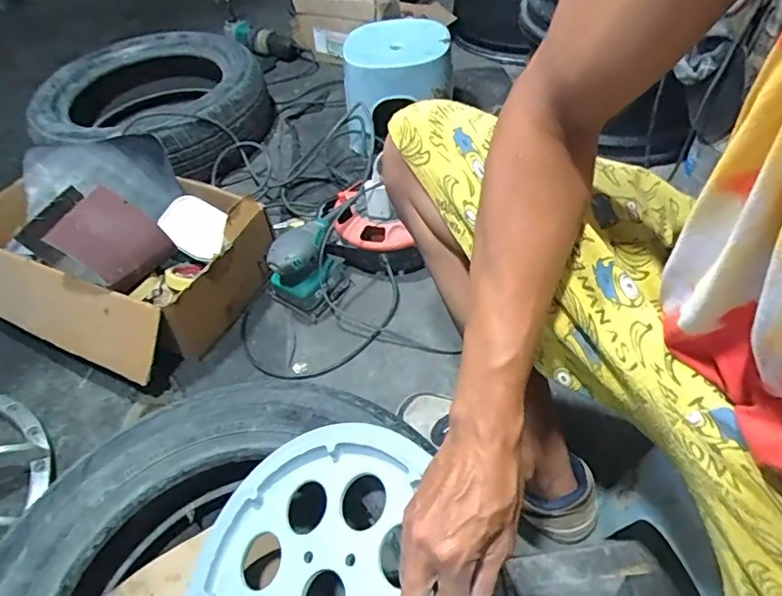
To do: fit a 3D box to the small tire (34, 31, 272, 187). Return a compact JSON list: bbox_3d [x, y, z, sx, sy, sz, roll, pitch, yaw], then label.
[{"bbox_3d":[-0.545,-0.437,1.221,0.494,0.164,0.472,-21,49,-12],"label":"small tire"}]

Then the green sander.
[{"bbox_3d":[-0.138,-0.054,0.880,0.103,0.120,0.122,33,60,31],"label":"green sander"}]

